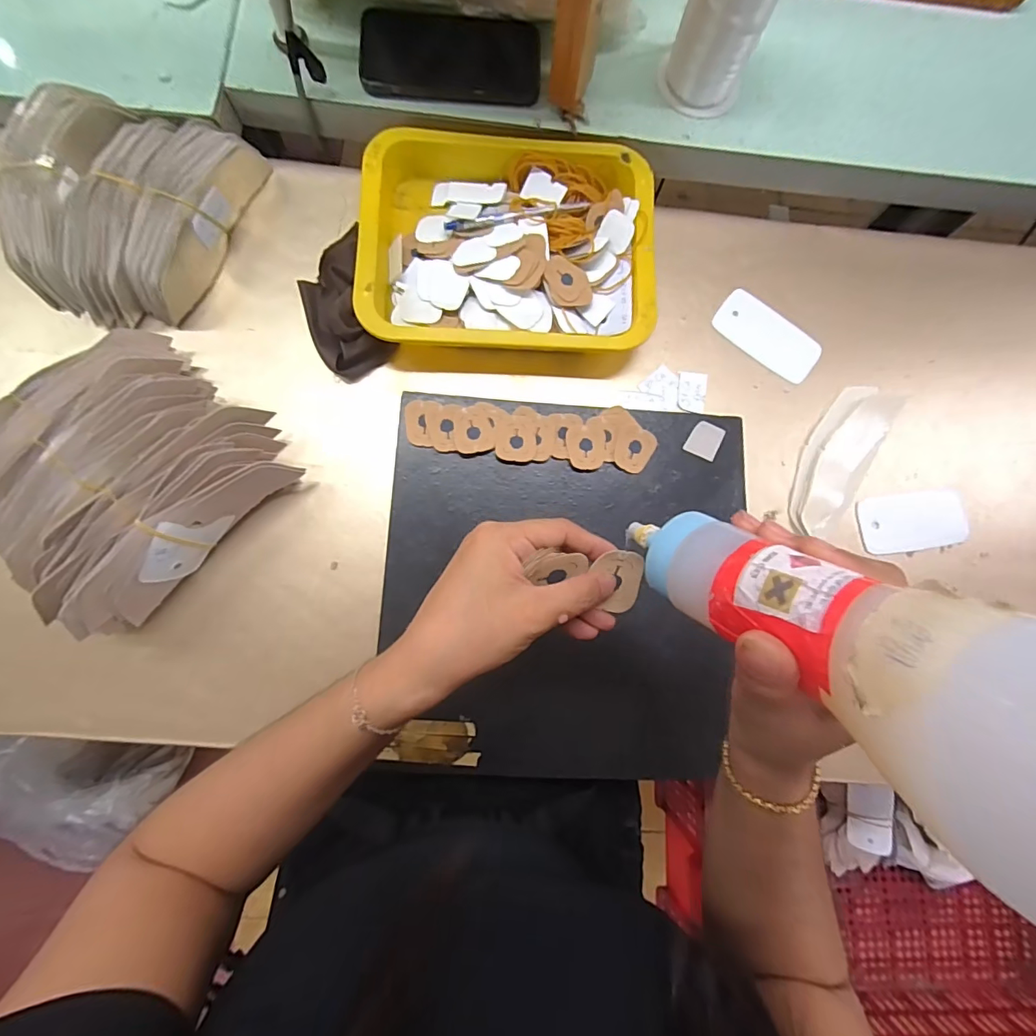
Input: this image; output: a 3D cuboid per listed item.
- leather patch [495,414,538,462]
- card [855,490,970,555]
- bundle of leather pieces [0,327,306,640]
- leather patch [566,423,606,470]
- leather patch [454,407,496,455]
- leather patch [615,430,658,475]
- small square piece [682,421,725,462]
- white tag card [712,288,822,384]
[{"bbox_3d":[-0.001,-0.068,0.406,0.035,0.004,0.039,4,84,-2],"label":"leather patch"},{"bbox_3d":[0.365,0.004,0.441,0.103,0.005,0.052,-7,85,-3],"label":"card"},{"bbox_3d":[-0.310,-0.042,0.374,0.189,0.070,0.197,44,84,2],"label":"bundle of leather pieces"},{"bbox_3d":[0.058,-0.061,0.407,0.032,0.004,0.040,1,85,-3],"label":"leather patch"},{"bbox_3d":[-0.036,-0.074,0.401,0.034,0.004,0.038,-10,90,-7],"label":"leather patch"},{"bbox_3d":[0.101,-0.058,0.411,0.029,0.006,0.039,33,84,1],"label":"leather patch"},{"bbox_3d":[0.164,-0.068,0.416,0.028,0.004,0.033,27,84,0],"label":"small square piece"},{"bbox_3d":[0.241,-0.175,0.461,0.104,0.004,0.053,37,83,1],"label":"white tag card"}]

